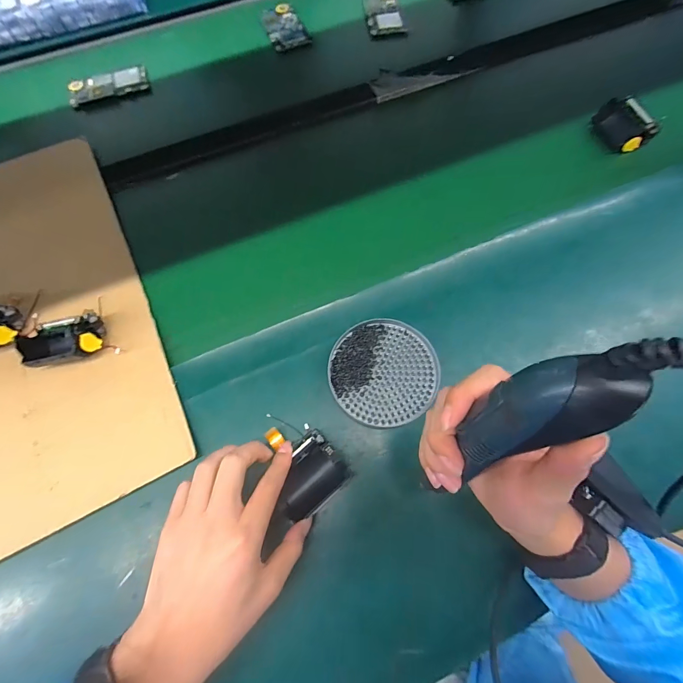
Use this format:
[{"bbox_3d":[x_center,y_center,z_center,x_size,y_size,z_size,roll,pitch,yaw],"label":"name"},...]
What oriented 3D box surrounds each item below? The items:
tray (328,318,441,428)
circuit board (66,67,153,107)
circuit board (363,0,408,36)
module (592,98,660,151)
[{"bbox_3d":[0.046,0.032,0.377,0.112,0.015,0.112,0,69,1],"label":"tray"},{"bbox_3d":[-0.378,-0.418,0.570,0.122,0.008,0.061,-21,70,-7],"label":"circuit board"},{"bbox_3d":[0.075,-0.594,0.627,0.062,0.014,0.118,-9,70,-2],"label":"circuit board"},{"bbox_3d":[0.402,-0.313,0.503,0.048,0.032,0.083,-16,70,-5],"label":"module"}]

